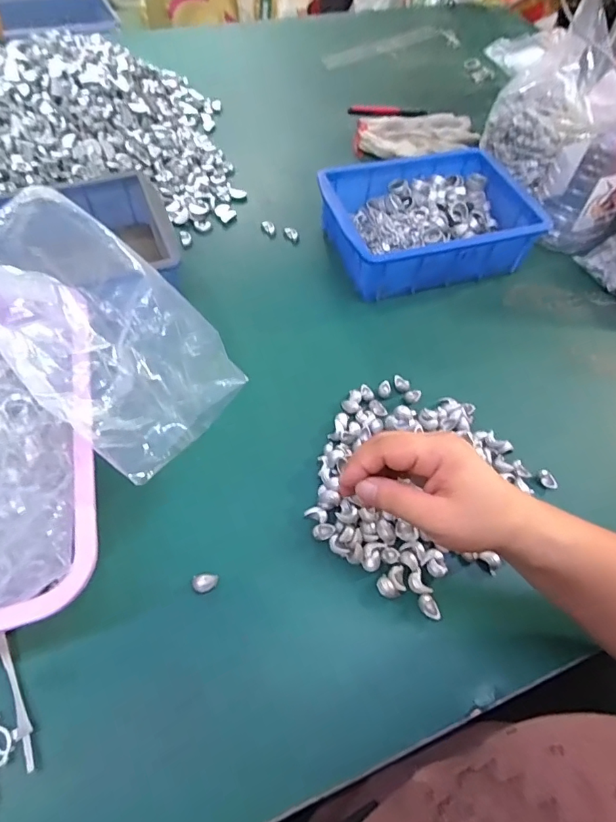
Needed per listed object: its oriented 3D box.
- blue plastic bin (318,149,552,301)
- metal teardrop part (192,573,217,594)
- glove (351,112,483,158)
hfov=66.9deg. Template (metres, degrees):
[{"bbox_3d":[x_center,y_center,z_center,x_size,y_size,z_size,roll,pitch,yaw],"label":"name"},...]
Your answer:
[{"bbox_3d":[0.146,-0.241,0.596,0.243,0.078,0.182,-9,58,-10],"label":"blue plastic bin"},{"bbox_3d":[-0.083,0.139,0.378,0.019,0.008,0.014,-10,58,-10],"label":"metal teardrop part"},{"bbox_3d":[0.170,-0.445,0.753,0.195,0.024,0.113,-10,58,-10],"label":"glove"}]

